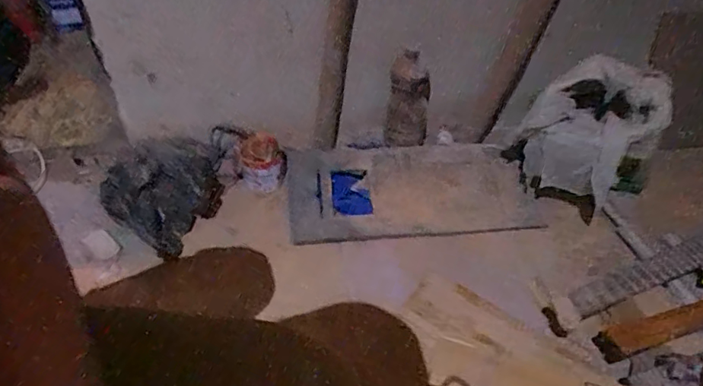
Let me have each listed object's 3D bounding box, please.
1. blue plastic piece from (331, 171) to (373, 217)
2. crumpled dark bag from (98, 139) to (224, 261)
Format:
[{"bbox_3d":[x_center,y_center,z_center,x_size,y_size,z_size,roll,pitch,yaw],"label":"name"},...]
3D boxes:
[{"bbox_3d":[-0.002,0.001,1.315,0.094,0.020,0.130,-9,63,2],"label":"blue plastic piece"},{"bbox_3d":[-0.457,-0.015,1.288,0.220,0.150,0.298,17,47,16],"label":"crumpled dark bag"}]

